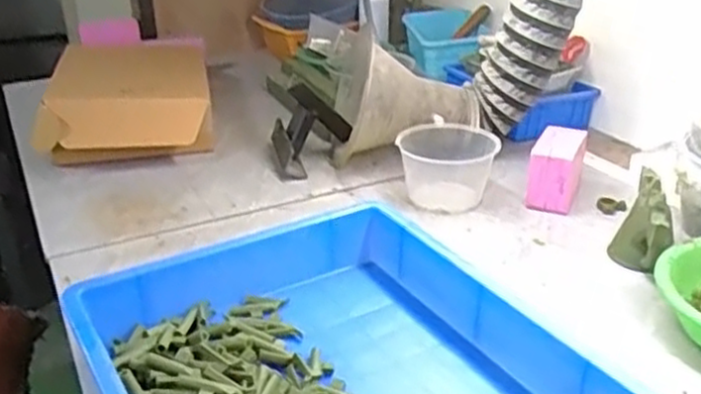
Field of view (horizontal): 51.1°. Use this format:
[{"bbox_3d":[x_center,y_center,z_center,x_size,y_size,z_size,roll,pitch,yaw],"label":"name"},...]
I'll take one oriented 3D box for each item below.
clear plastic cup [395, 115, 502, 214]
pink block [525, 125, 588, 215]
[{"bbox_3d":[0.139,-0.051,1.076,0.139,0.089,0.140,-1,27,1],"label":"clear plastic cup"},{"bbox_3d":[0.292,-0.040,1.033,0.064,0.091,0.099,12,30,23],"label":"pink block"}]

